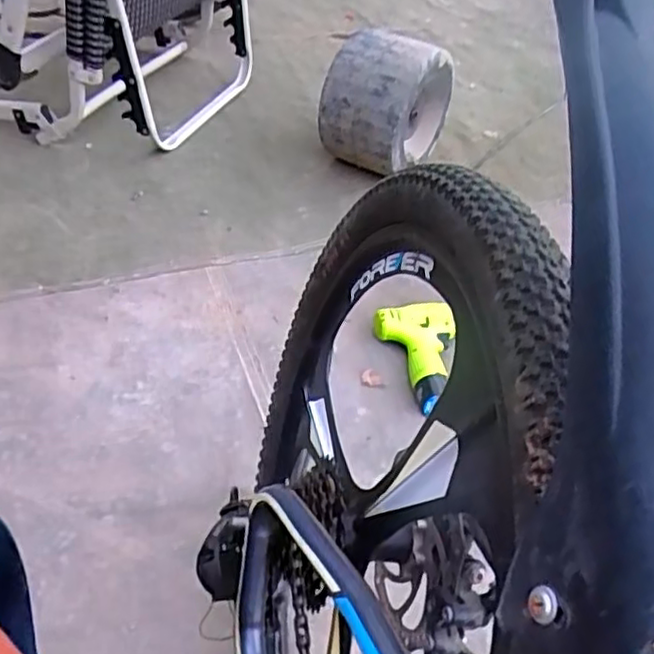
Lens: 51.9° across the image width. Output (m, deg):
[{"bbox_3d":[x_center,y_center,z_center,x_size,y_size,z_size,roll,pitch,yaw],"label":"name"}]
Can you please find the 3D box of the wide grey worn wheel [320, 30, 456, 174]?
[{"bbox_3d":[0.108,-0.394,1.164,0.155,0.215,0.213,28,48,21],"label":"wide grey worn wheel"}]

